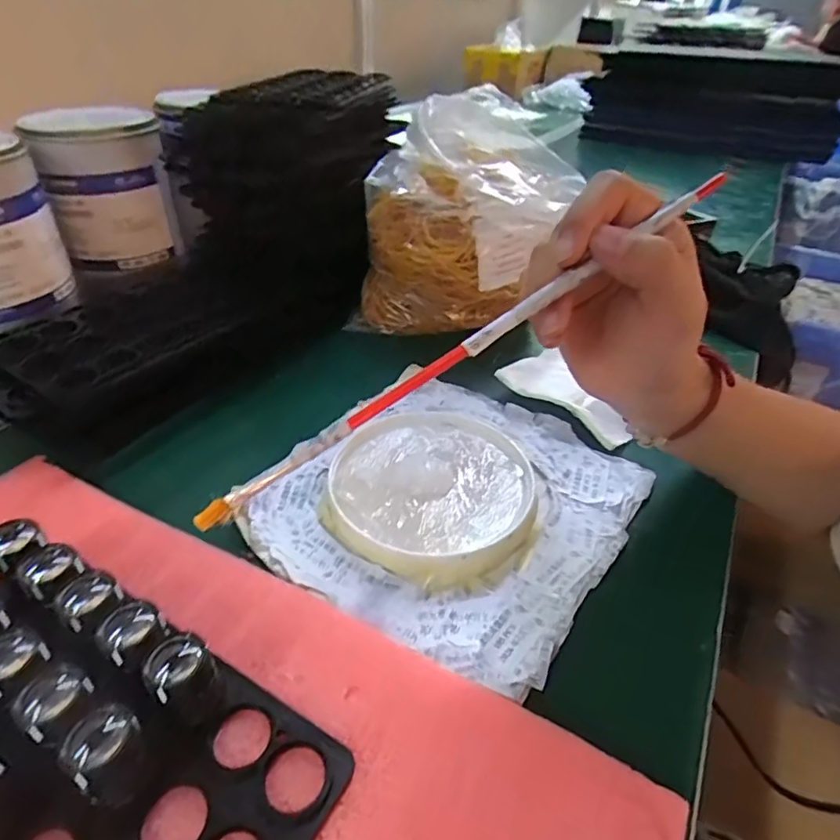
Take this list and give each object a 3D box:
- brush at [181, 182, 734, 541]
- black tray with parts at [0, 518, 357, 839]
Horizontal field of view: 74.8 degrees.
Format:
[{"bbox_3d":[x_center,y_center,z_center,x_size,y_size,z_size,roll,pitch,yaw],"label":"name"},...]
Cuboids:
[{"bbox_3d":[0.022,-0.030,0.214,0.244,0.008,0.006,-34,49,-6],"label":"brush"},{"bbox_3d":[-0.125,0.109,0.200,0.183,0.029,0.097,22,42,24],"label":"black tray with parts"}]

